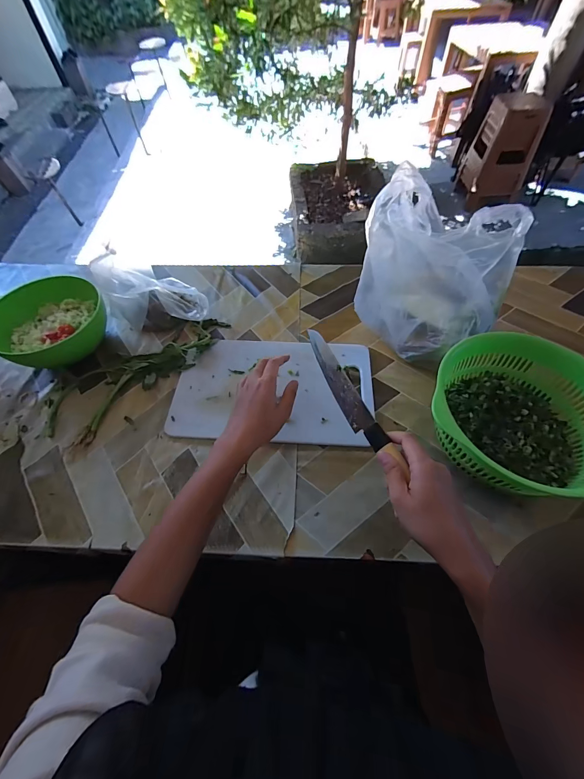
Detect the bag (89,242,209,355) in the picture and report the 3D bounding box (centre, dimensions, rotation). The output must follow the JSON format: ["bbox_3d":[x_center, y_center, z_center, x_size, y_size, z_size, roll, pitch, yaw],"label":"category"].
[{"bbox_3d":[-0.251,-0.154,0.581,0.170,0.119,0.139,-28,61,-15],"label":"bag"}]

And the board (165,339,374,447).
[{"bbox_3d":[-0.030,-0.008,0.545,0.322,0.013,0.199,4,56,3],"label":"board"}]

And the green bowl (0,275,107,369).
[{"bbox_3d":[-0.426,-0.113,0.577,0.163,0.090,0.177,-1,57,1],"label":"green bowl"}]

